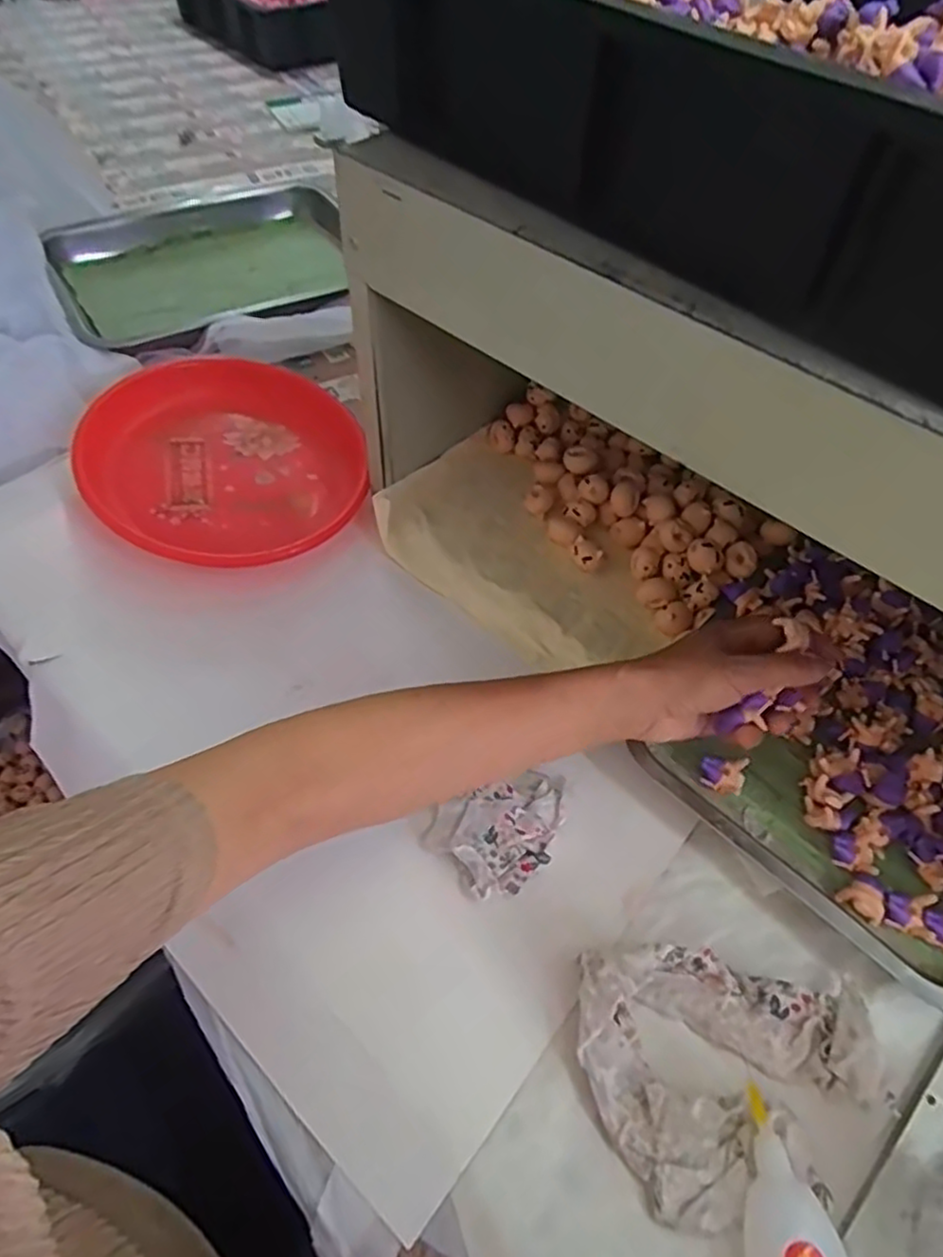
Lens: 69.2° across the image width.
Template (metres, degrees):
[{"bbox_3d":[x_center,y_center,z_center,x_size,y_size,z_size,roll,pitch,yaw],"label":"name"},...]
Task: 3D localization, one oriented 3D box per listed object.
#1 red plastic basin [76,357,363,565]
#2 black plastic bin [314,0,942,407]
[{"bbox_3d":[-0.215,-0.165,0.618,0.232,0.054,0.253,-7,56,-8],"label":"red plastic basin"},{"bbox_3d":[0.151,-0.294,0.375,0.303,0.109,0.435,-37,65,-25],"label":"black plastic bin"}]

